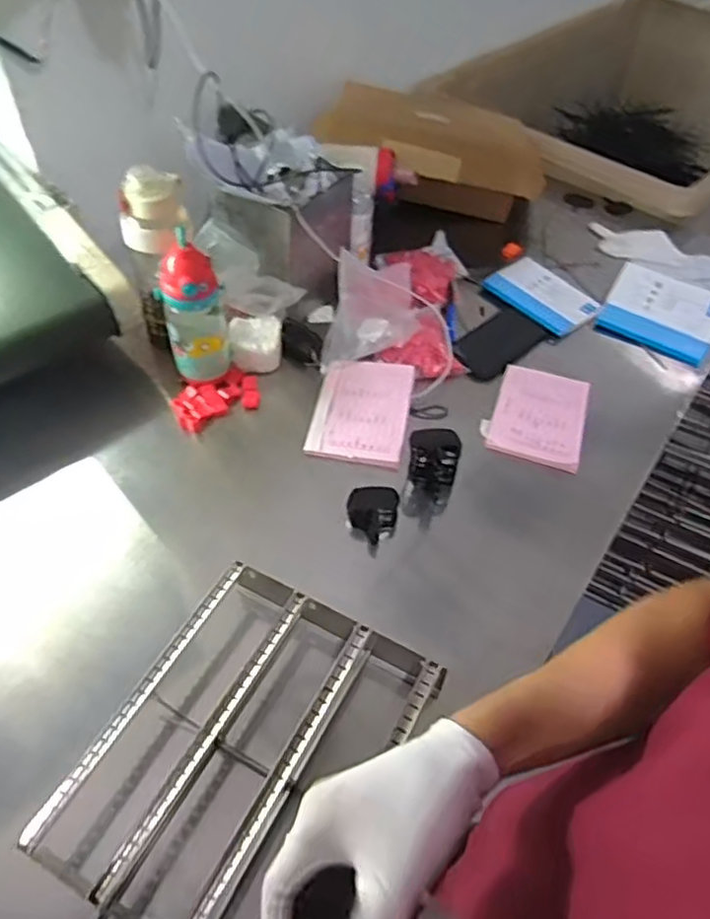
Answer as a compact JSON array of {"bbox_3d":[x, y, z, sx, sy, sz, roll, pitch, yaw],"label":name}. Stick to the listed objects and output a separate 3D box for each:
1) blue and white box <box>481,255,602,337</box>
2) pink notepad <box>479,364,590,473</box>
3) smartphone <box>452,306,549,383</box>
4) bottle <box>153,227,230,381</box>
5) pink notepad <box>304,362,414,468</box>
[{"bbox_3d":[0.318,-0.281,1.109,0.120,0.022,0.170,-31,60,-26],"label":"blue and white box"},{"bbox_3d":[0.254,-0.065,0.925,0.126,0.025,0.170,16,52,8],"label":"pink notepad"},{"bbox_3d":[0.221,-0.184,1.031,0.087,0.013,0.175,38,58,23],"label":"smartphone"},{"bbox_3d":[-0.214,-0.194,0.881,0.078,0.206,0.067,-3,51,-7],"label":"bottle"},{"bbox_3d":[0.010,-0.069,0.917,0.128,0.028,0.182,10,51,4],"label":"pink notepad"}]

